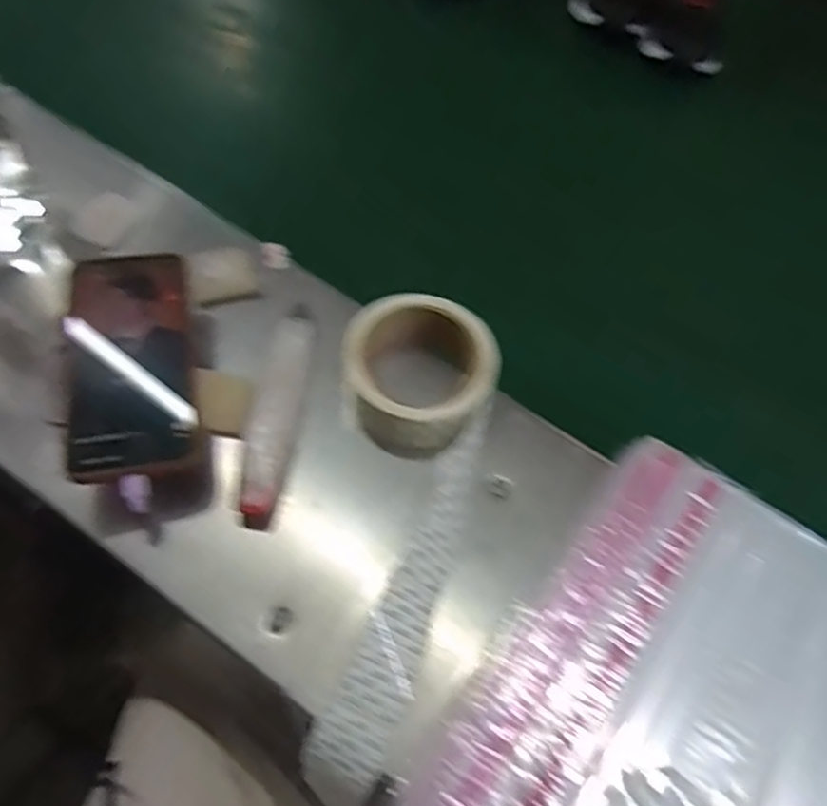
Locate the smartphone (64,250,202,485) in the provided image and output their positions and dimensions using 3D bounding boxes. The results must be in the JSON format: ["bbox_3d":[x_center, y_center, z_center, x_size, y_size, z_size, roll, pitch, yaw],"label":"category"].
[{"bbox_3d":[-0.178,-0.028,0.418,0.072,0.016,0.148,-7,65,-16],"label":"smartphone"}]

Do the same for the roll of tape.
[{"bbox_3d":[0.003,-0.022,0.449,0.101,0.042,0.099,2,61,-4],"label":"roll of tape"}]

